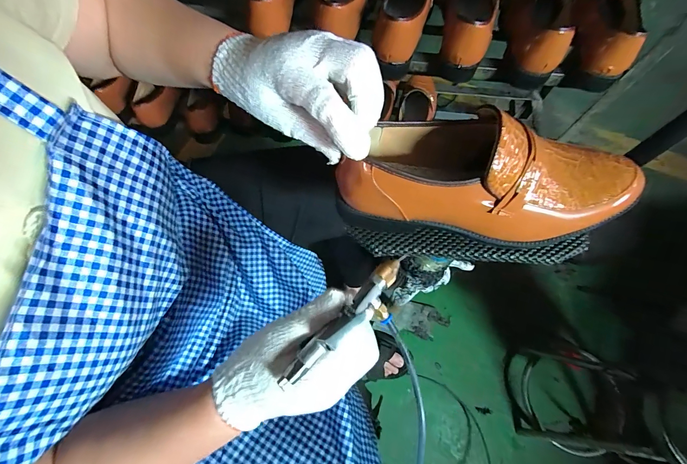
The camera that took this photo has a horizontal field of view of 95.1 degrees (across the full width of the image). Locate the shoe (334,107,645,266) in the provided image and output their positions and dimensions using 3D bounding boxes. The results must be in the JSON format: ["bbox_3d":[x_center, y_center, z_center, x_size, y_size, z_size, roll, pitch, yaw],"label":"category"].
[{"bbox_3d":[0.126,-0.042,0.285,0.248,0.136,0.081,2,51,2],"label":"shoe"}]

